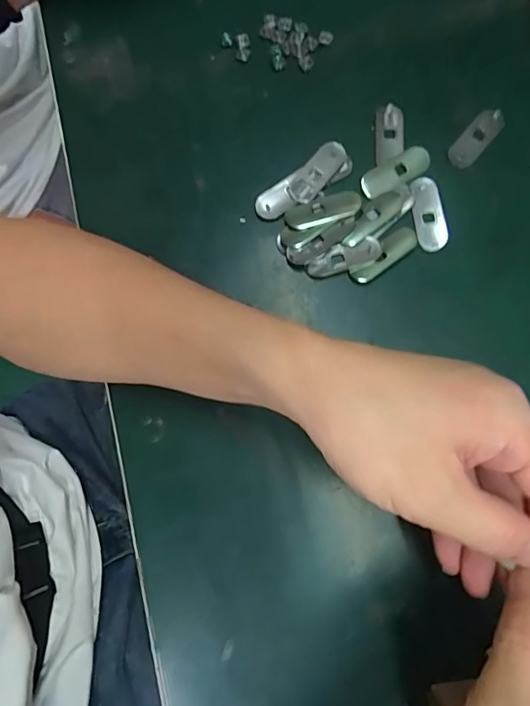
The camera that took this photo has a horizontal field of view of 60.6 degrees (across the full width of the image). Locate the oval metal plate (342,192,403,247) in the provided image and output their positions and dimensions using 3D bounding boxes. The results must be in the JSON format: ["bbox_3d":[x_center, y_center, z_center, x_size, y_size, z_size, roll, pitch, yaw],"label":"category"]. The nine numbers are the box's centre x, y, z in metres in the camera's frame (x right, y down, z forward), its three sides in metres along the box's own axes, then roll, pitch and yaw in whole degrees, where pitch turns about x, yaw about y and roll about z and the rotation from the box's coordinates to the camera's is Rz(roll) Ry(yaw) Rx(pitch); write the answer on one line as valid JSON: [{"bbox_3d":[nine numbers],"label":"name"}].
[{"bbox_3d":[0.071,-0.088,0.299,0.050,0.005,0.017,-37,80,-7],"label":"oval metal plate"}]

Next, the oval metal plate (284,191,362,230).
[{"bbox_3d":[0.039,-0.094,0.299,0.050,0.004,0.020,-17,78,-3],"label":"oval metal plate"}]

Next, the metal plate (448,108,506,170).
[{"bbox_3d":[0.144,-0.146,0.308,0.018,0.004,0.049,41,81,9],"label":"metal plate"}]

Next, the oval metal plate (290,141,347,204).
[{"bbox_3d":[0.036,-0.122,0.304,0.017,0.004,0.049,40,81,9],"label":"oval metal plate"}]

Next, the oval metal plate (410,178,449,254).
[{"bbox_3d":[0.108,-0.091,0.297,0.020,0.005,0.050,-3,77,0],"label":"oval metal plate"}]

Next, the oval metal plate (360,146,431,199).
[{"bbox_3d":[0.087,-0.122,0.303,0.049,0.005,0.019,-30,79,-6],"label":"oval metal plate"}]

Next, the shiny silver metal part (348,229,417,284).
[{"bbox_3d":[0.077,-0.064,0.292,0.051,0.004,0.018,-37,80,-7],"label":"shiny silver metal part"}]

